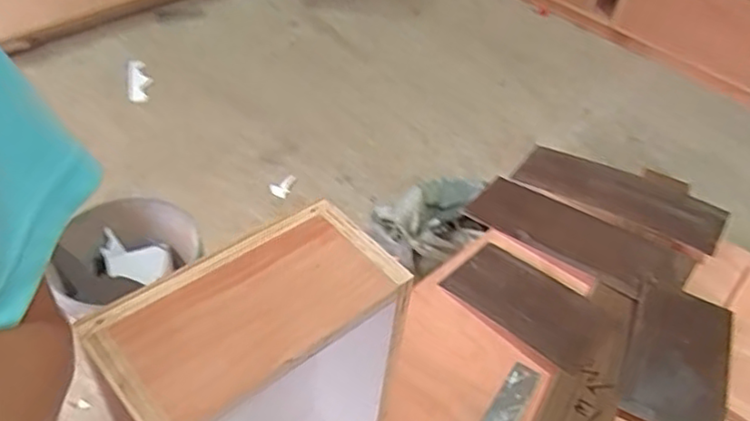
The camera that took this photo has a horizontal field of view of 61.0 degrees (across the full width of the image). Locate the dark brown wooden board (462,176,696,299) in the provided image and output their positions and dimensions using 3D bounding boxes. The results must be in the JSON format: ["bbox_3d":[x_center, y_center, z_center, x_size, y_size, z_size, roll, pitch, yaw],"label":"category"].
[{"bbox_3d":[0.386,0.050,1.252,0.423,0.014,0.159,27,52,30],"label":"dark brown wooden board"}]

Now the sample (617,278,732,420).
[{"bbox_3d":[0.493,0.233,1.037,0.152,0.016,0.276,19,46,13],"label":"sample"}]

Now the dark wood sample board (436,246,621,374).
[{"bbox_3d":[0.273,0.161,1.133,0.276,0.017,0.160,36,52,27],"label":"dark wood sample board"}]

